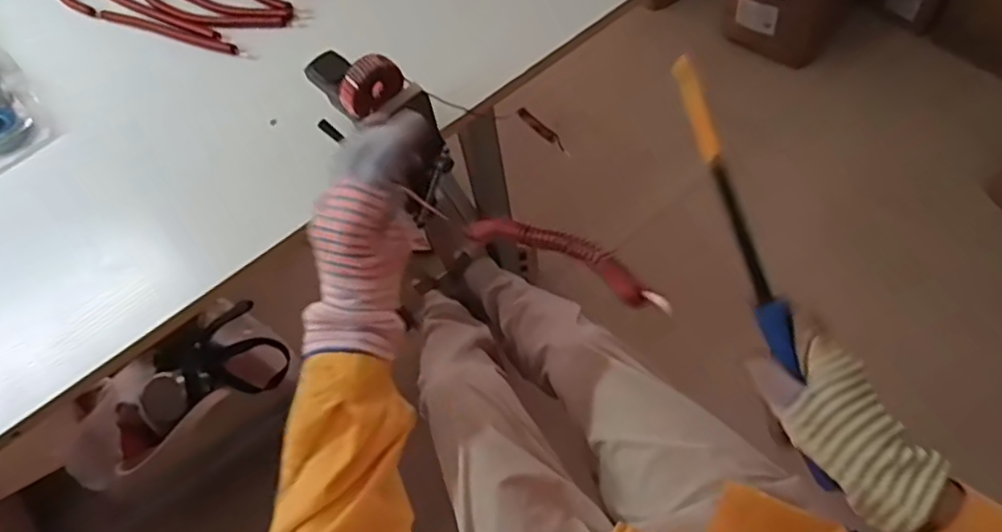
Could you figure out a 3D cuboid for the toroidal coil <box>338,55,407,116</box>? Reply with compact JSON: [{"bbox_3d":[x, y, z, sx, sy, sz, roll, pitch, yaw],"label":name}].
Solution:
[{"bbox_3d":[-0.103,-0.140,0.501,0.025,0.032,0.052,32,69,22],"label":"toroidal coil"}]

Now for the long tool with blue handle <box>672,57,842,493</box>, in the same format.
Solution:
[{"bbox_3d":[0.176,0.002,0.446,0.022,0.020,0.305,-19,88,-8],"label":"long tool with blue handle"}]

